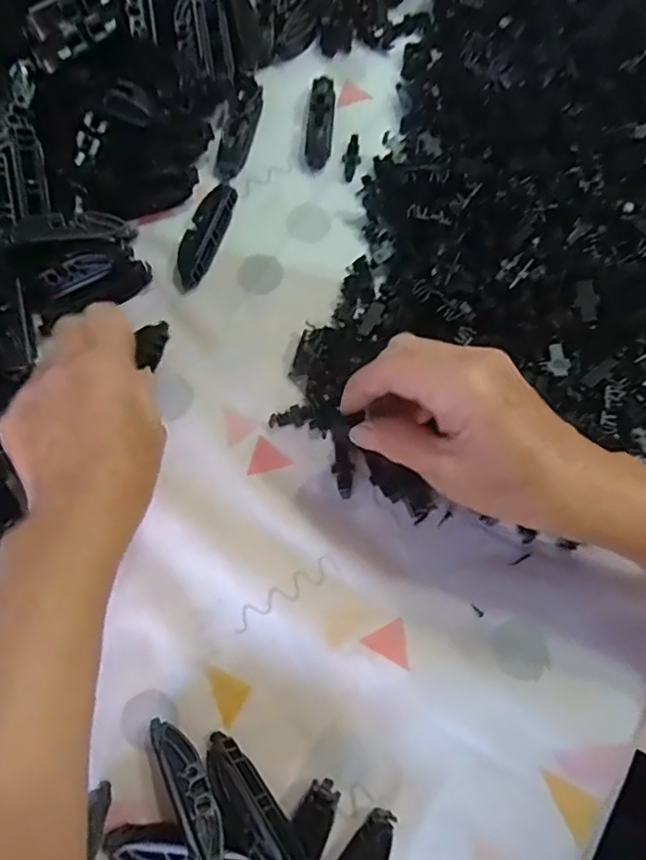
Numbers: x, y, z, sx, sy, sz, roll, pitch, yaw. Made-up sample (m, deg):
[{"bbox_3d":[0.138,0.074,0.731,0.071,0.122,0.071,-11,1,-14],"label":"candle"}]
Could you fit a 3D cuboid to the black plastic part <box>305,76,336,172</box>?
[{"bbox_3d":[-0.002,-0.229,0.436,0.018,0.016,0.070,4,74,4],"label":"black plastic part"}]

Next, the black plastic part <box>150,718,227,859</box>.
[{"bbox_3d":[-0.068,0.184,0.301,0.018,0.014,0.080,-33,55,-7],"label":"black plastic part"}]

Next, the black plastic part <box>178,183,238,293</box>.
[{"bbox_3d":[-0.082,-0.138,0.411,0.021,0.012,0.084,19,75,8],"label":"black plastic part"}]

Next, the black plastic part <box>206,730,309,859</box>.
[{"bbox_3d":[-0.038,0.194,0.299,0.025,0.020,0.082,-41,54,-9],"label":"black plastic part"}]

